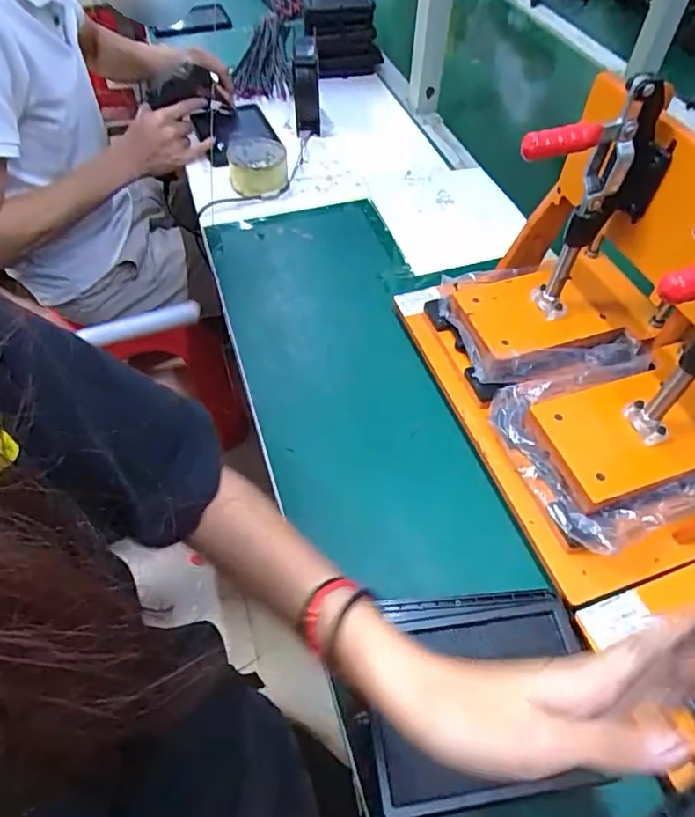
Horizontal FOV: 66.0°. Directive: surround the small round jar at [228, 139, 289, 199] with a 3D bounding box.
[{"bbox_3d":[-0.132,-0.356,0.792,0.083,0.041,0.102,-8,55,-7],"label":"small round jar"}]

